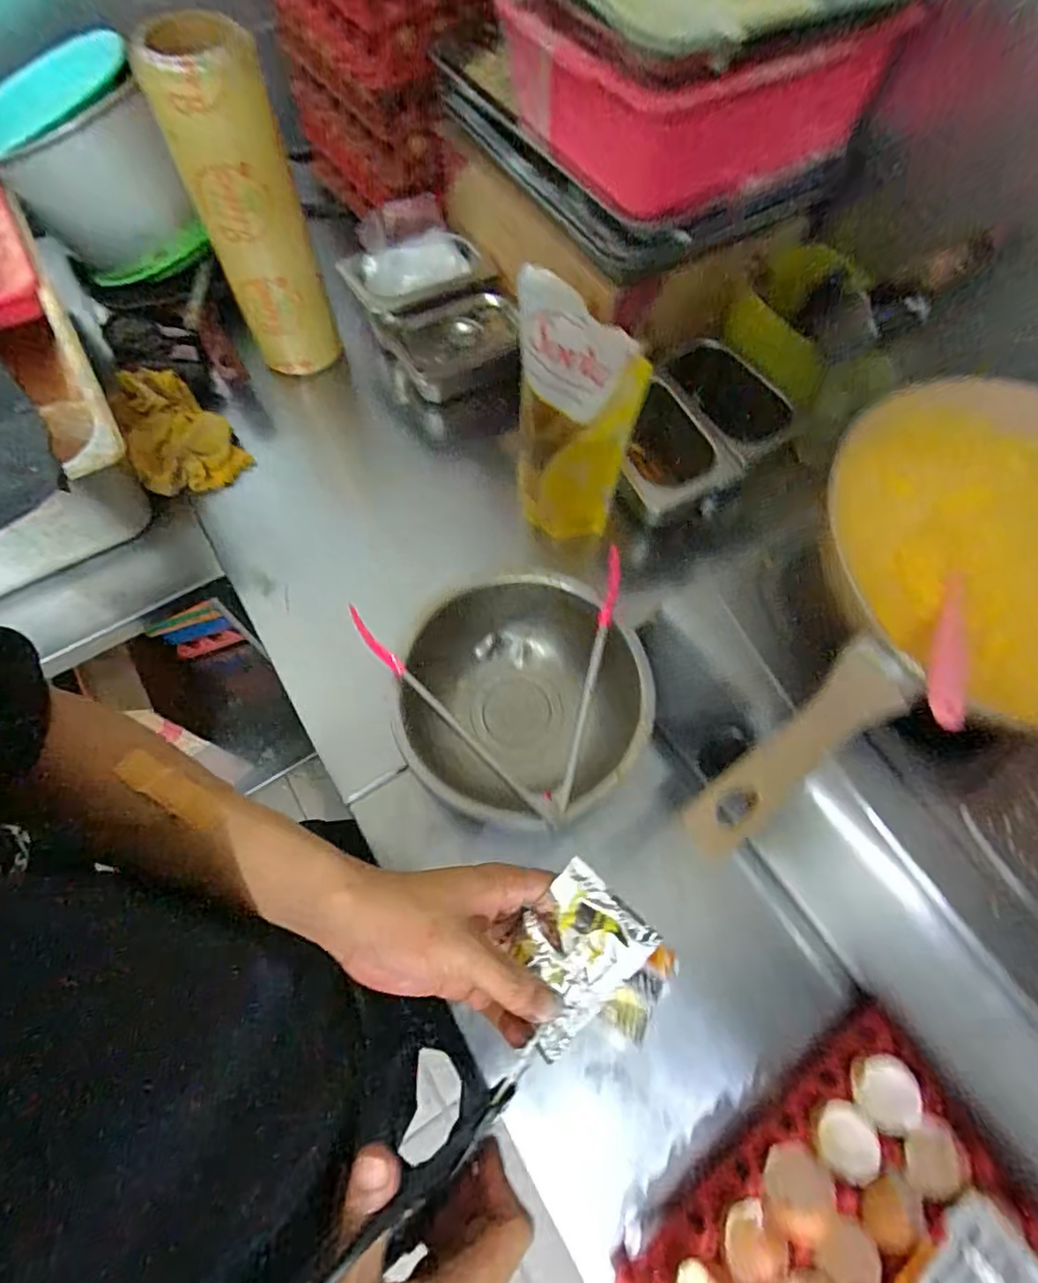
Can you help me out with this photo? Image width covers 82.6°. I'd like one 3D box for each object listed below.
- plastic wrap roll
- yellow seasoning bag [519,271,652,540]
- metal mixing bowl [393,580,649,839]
[{"bbox_3d":[-0.280,-0.439,0.636,0.097,0.309,0.082,-30,70,-13],"label":"plastic wrap roll"},{"bbox_3d":[0.040,-0.198,0.568,0.129,0.243,0.062,29,68,11],"label":"yellow seasoning bag"},{"bbox_3d":[0.007,0.062,0.554,0.197,0.104,0.215,0,66,-1],"label":"metal mixing bowl"}]

